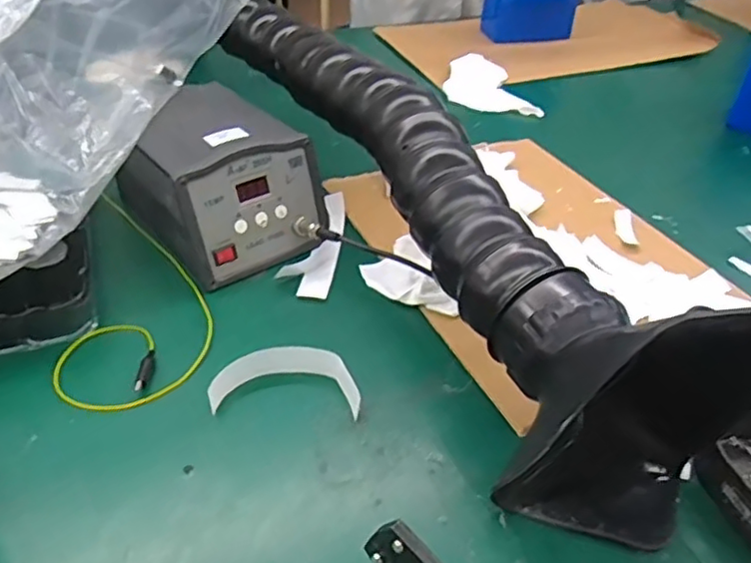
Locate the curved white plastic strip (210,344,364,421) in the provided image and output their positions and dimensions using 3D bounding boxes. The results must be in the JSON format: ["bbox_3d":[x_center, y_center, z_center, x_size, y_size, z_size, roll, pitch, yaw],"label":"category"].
[{"bbox_3d":[-0.061,0.067,0.438,0.101,0.013,0.044,6,62,-8],"label":"curved white plastic strip"}]

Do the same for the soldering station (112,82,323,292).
[{"bbox_3d":[-0.151,-0.097,0.586,0.136,0.099,0.191,-27,48,-32],"label":"soldering station"}]

